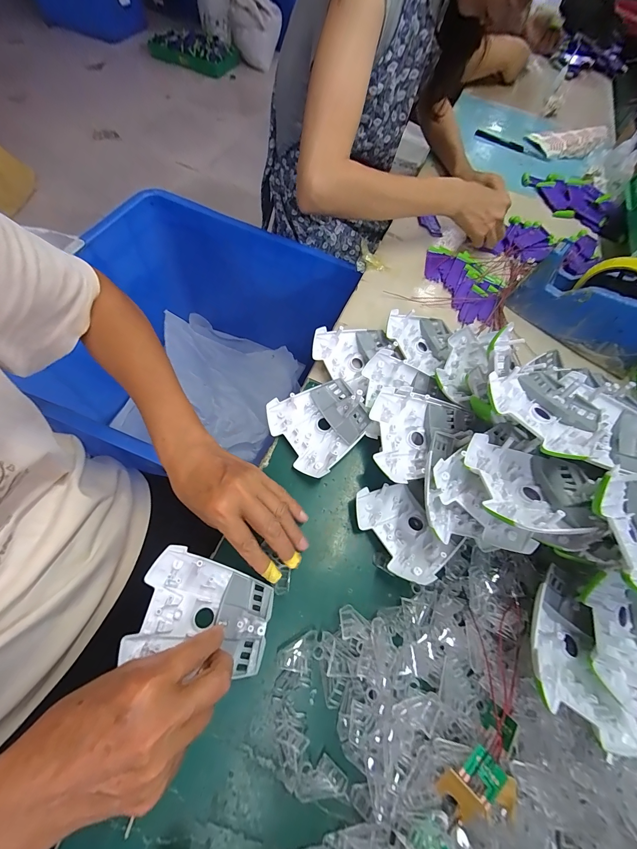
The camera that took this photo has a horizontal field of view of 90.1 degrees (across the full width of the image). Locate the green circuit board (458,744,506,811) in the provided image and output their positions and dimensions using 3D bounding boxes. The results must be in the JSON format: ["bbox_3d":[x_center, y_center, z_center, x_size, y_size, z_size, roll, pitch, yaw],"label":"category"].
[{"bbox_3d":[0.120,0.257,0.233,0.025,0.005,0.024,-35,60,-20],"label":"green circuit board"}]

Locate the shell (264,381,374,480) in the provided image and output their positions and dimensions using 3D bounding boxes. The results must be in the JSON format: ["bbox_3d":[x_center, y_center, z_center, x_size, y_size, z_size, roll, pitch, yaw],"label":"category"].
[{"bbox_3d":[0.003,-0.003,0.368,0.102,0.028,0.096,-39,74,-8],"label":"shell"}]

